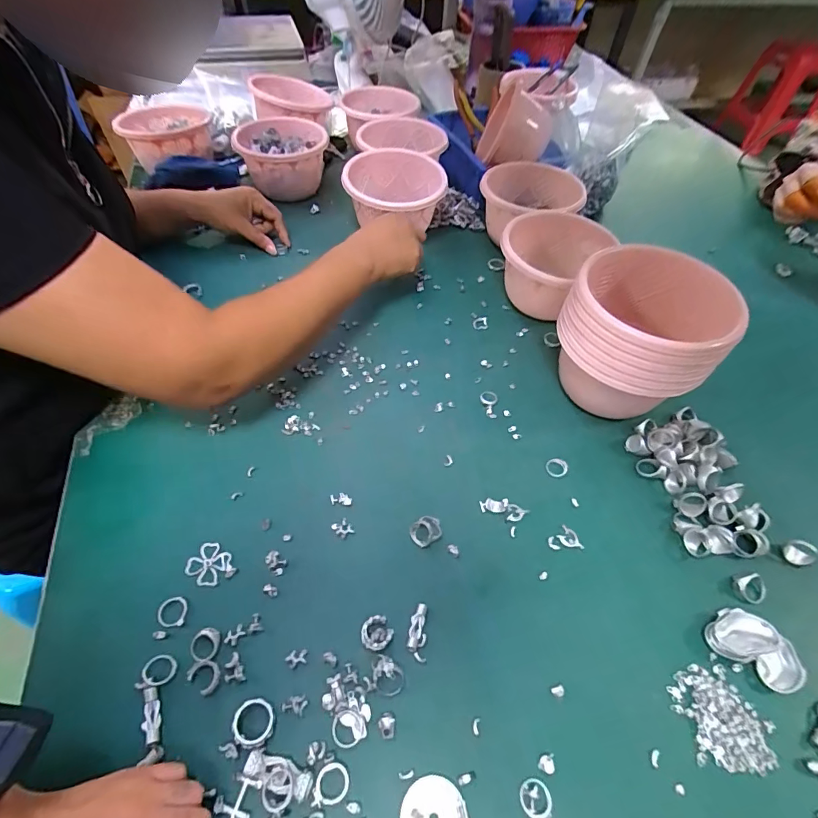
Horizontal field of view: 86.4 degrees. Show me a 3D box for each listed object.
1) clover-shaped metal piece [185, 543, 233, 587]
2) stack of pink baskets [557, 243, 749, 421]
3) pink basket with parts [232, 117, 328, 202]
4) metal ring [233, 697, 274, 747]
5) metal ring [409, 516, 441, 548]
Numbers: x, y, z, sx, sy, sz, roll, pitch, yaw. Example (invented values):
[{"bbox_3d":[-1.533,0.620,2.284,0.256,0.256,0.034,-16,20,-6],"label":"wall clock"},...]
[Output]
[{"bbox_3d":[-0.173,0.134,0.377,0.034,0.004,0.033,1,53,-1],"label":"clover-shaped metal piece"},{"bbox_3d":[0.231,-0.071,0.459,0.142,0.154,0.119,17,54,11],"label":"stack of pink baskets"},{"bbox_3d":[-0.205,-0.402,0.724,0.145,0.087,0.151,-10,54,-9],"label":"pink basket with parts"},{"bbox_3d":[-0.109,0.219,0.305,0.027,0.007,0.027,10,50,-12],"label":"metal ring"},{"bbox_3d":[0.017,0.109,0.396,0.029,0.017,0.024,-30,60,-22],"label":"metal ring"}]

